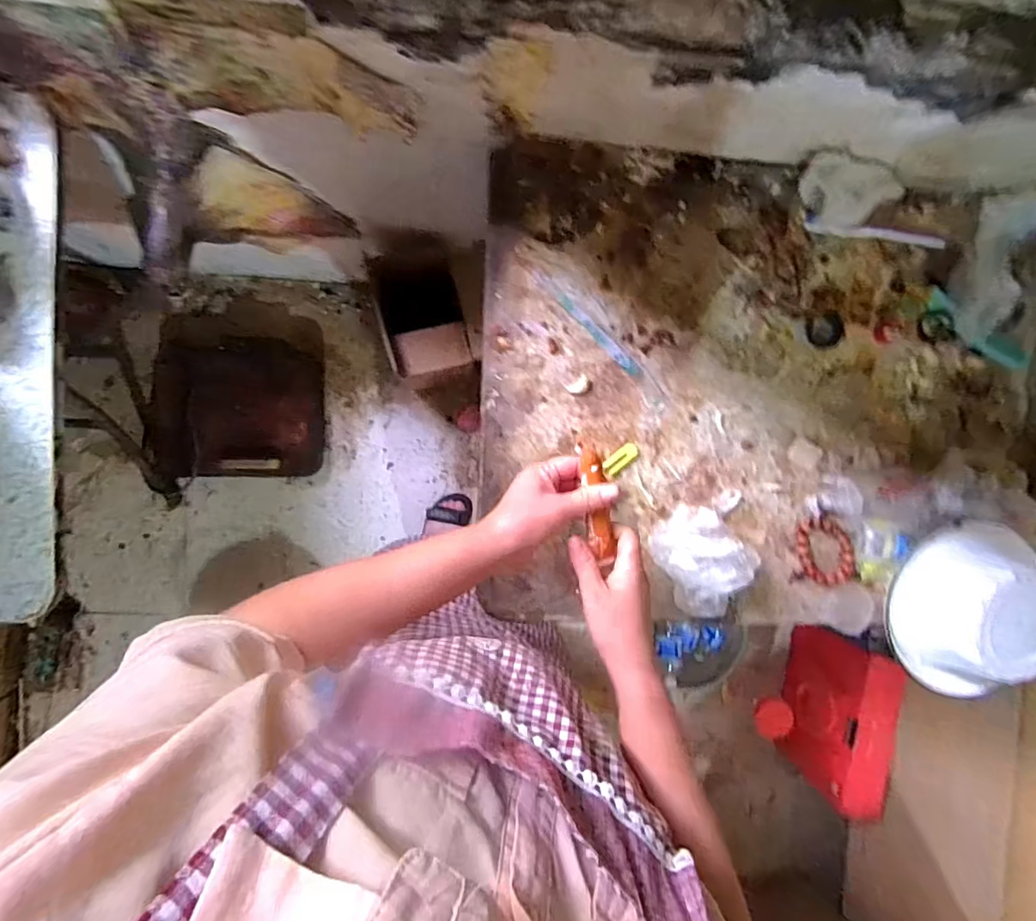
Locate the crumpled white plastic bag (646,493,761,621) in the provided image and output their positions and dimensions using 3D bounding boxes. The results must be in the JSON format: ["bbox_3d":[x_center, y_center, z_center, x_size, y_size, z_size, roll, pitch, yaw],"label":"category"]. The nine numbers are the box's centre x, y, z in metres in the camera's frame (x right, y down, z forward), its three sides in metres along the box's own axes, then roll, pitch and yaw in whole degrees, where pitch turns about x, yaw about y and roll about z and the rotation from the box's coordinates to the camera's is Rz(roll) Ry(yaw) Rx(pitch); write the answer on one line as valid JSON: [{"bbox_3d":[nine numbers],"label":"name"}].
[{"bbox_3d":[0.219,0.117,0.619,0.122,0.064,0.137,-14,96,-5],"label":"crumpled white plastic bag"}]

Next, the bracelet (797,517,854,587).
[{"bbox_3d":[0.375,0.111,0.654,0.064,0.012,0.085,-10,96,-5],"label":"bracelet"}]

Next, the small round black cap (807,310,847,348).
[{"bbox_3d":[0.366,-0.155,0.637,0.047,0.005,0.044,-1,95,-6],"label":"small round black cap"}]

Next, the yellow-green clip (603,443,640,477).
[{"bbox_3d":[0.121,-0.002,0.626,0.045,0.007,0.022,-38,98,-2],"label":"yellow-green clip"}]

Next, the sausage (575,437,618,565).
[{"bbox_3d":[0.068,0.035,0.462,0.025,0.015,0.110,-9,102,-5],"label":"sausage"}]

